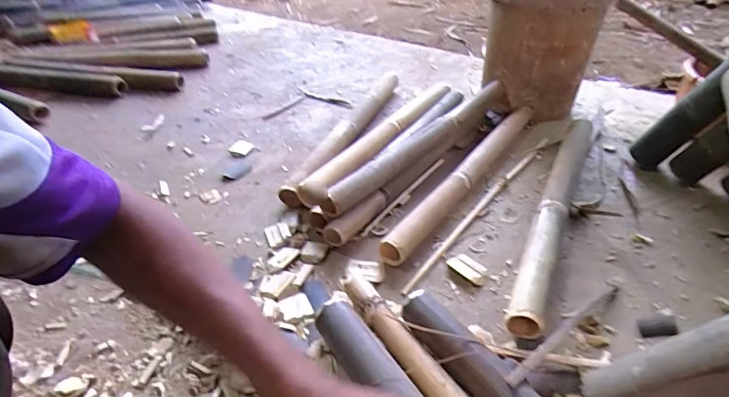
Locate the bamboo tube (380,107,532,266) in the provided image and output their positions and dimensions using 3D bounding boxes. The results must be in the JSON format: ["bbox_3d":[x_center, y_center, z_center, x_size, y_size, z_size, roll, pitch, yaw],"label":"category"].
[{"bbox_3d":[0.228,-0.058,0.898,0.053,0.059,0.614,22,44,31],"label":"bamboo tube"}]

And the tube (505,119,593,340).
[{"bbox_3d":[0.366,0.007,0.793,0.059,0.061,0.623,16,40,25],"label":"tube"}]

